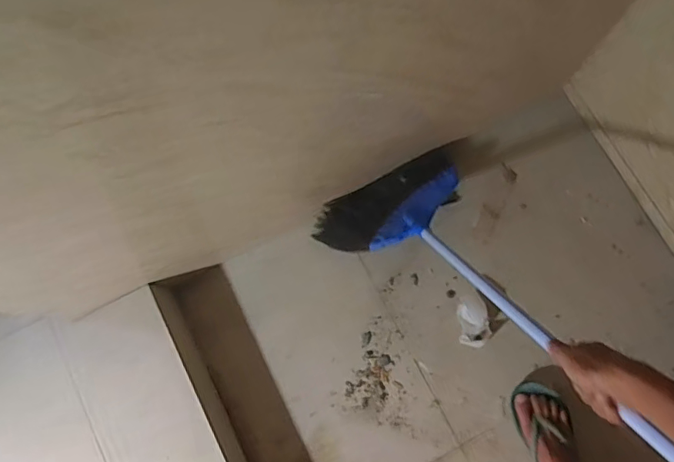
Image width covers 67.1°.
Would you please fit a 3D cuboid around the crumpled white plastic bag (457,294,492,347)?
[{"bbox_3d":[0.280,0.184,1.045,0.060,0.027,0.102,-2,74,-2],"label":"crumpled white plastic bag"}]

